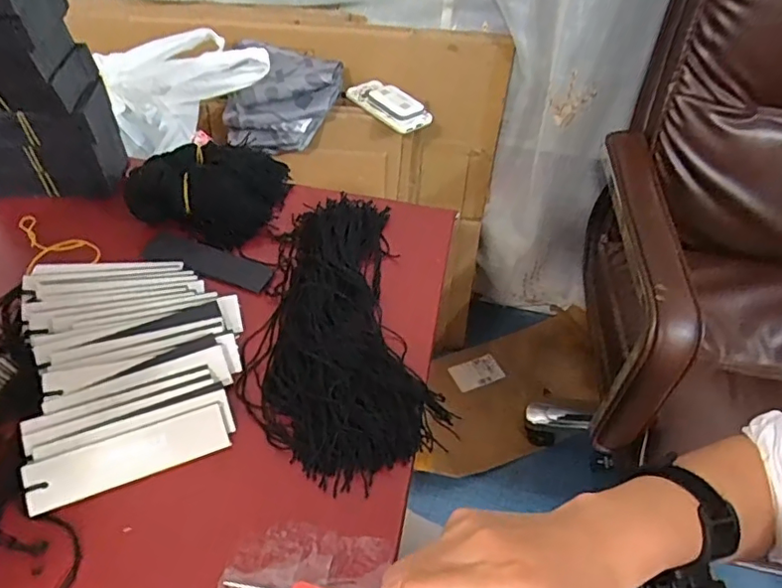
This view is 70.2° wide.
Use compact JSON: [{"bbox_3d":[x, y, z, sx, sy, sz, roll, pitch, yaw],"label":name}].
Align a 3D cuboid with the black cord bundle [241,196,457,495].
[{"bbox_3d":[-0.050,0.016,0.477,0.143,0.025,0.296,-8,48,-11],"label":"black cord bundle"}]

